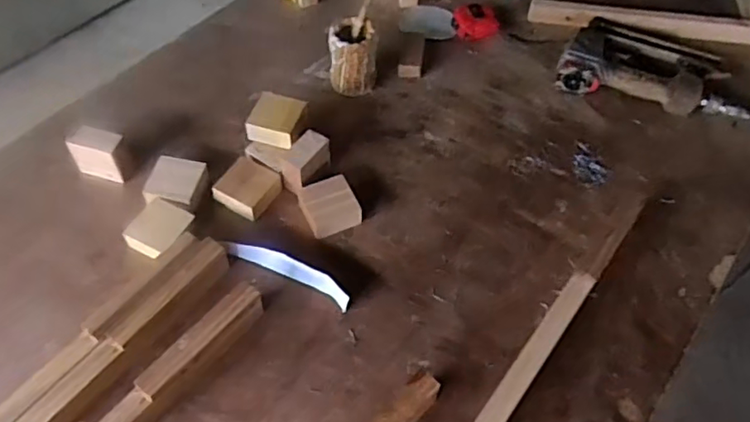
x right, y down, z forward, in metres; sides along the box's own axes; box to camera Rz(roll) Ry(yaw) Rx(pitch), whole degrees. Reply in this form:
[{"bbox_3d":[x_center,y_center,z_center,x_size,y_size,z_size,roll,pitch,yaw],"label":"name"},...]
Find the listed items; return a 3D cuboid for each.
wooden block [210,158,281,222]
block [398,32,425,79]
[{"bbox_3d":[-0.160,-0.029,0.749,0.070,0.023,0.067,25,58,13],"label":"wooden block"},{"bbox_3d":[0.056,-0.239,0.902,0.036,0.024,0.081,5,56,7],"label":"block"}]

